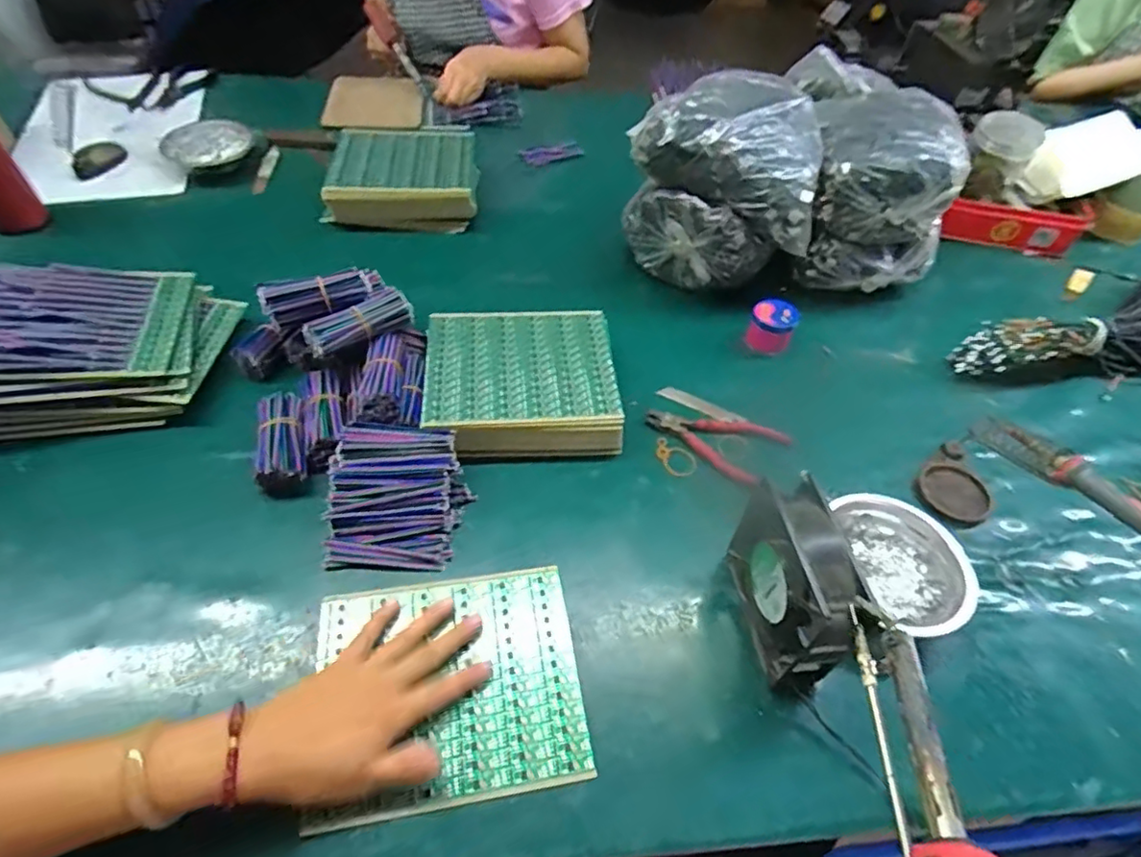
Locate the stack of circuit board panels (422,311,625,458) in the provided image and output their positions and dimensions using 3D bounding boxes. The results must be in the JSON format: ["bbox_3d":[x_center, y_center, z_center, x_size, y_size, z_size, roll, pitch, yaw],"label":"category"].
[{"bbox_3d":[-0.054,-0.049,0.640,0.198,0.057,0.178,-3,48,-6],"label":"stack of circuit board panels"}]

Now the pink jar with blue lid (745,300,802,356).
[{"bbox_3d":[0.243,-0.123,0.709,0.045,0.052,0.049,2,48,-2],"label":"pink jar with blue lid"}]

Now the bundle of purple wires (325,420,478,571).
[{"bbox_3d":[-0.156,0.061,0.534,0.112,0.058,0.121,2,48,-2],"label":"bundle of purple wires"}]

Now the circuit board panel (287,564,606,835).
[{"bbox_3d":[-0.091,0.191,0.447,0.192,0.008,0.163,-6,49,-9],"label":"circuit board panel"}]

